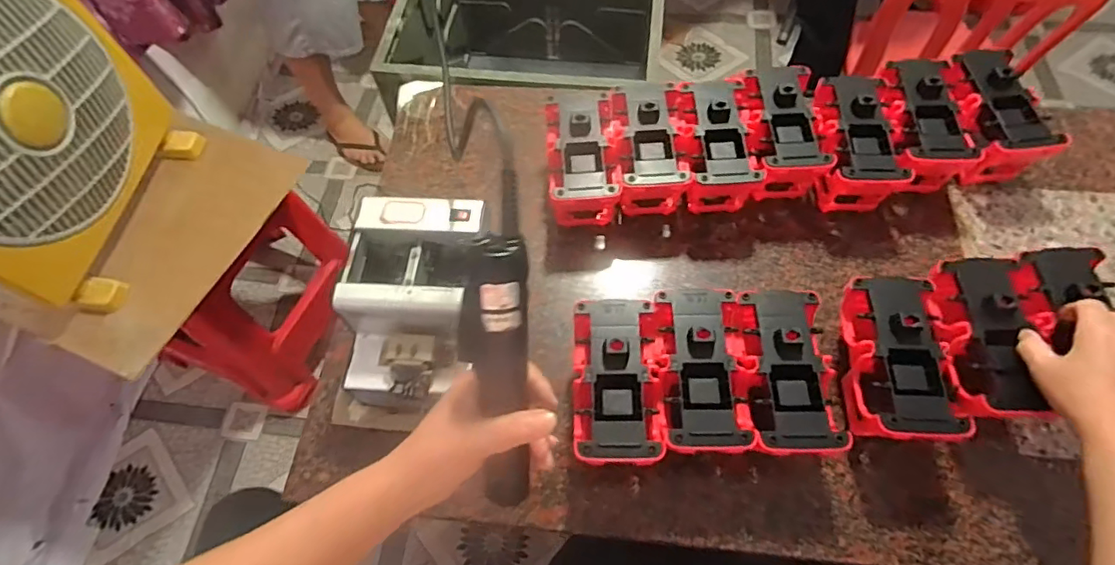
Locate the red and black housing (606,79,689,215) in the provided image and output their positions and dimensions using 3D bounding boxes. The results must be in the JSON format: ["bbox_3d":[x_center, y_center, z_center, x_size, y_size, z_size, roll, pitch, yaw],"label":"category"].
[{"bbox_3d":[0.104,-0.156,0.667,0.089,0.094,0.151,-1,61,3],"label":"red and black housing"}]

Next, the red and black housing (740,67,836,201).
[{"bbox_3d":[0.265,-0.172,0.668,0.094,0.093,0.162,4,61,5],"label":"red and black housing"}]

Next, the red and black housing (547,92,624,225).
[{"bbox_3d":[0.032,-0.142,0.661,0.084,0.092,0.150,-1,61,3],"label":"red and black housing"}]

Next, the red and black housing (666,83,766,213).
[{"bbox_3d":[0.180,-0.158,0.660,0.090,0.089,0.153,-3,61,2],"label":"red and black housing"}]

